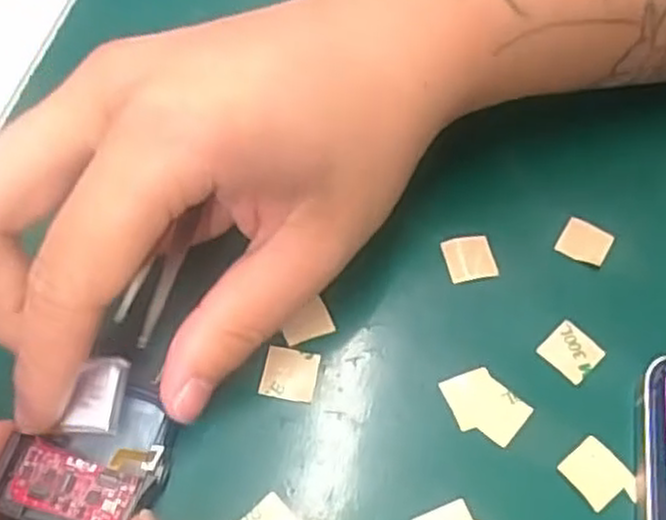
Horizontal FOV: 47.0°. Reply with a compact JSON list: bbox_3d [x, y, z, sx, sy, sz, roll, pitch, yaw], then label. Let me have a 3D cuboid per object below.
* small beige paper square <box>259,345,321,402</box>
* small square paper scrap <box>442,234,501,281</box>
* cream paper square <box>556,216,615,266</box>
[{"bbox_3d":[-0.012,0.032,0.217,0.015,0.004,0.015,10,60,5],"label":"small beige paper square"},{"bbox_3d":[0.043,-0.001,0.240,0.014,0.004,0.016,-10,60,-7],"label":"small square paper scrap"},{"bbox_3d":[0.081,-0.006,0.246,0.015,0.004,0.015,26,60,14],"label":"cream paper square"}]

